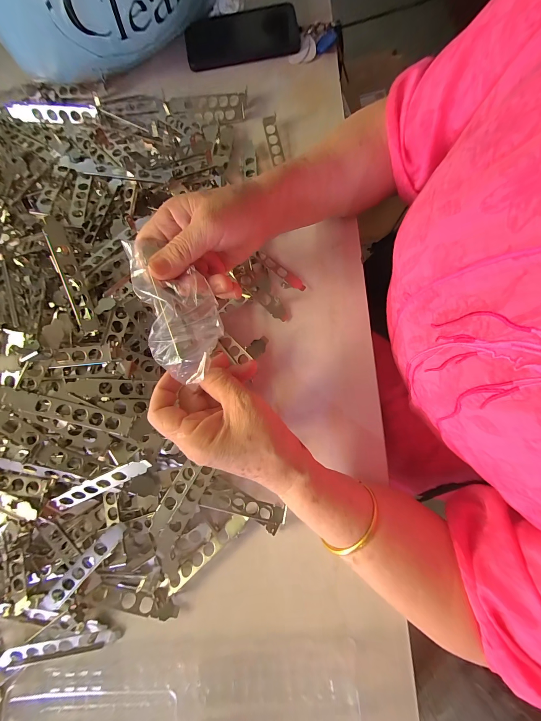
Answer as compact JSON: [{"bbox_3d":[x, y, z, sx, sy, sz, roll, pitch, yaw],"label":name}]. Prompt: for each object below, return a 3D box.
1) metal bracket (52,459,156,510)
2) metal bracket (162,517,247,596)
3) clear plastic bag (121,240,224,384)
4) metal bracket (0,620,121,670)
[{"bbox_3d":[-0.165,0.121,0.263,0.113,0.007,0.018,-26,116,9],"label":"metal bracket"},{"bbox_3d":[-0.071,0.208,0.291,0.112,0.009,0.019,-39,81,-5],"label":"metal bracket"},{"bbox_3d":[-0.079,-0.044,0.225,0.063,0.017,0.123,-17,80,-2],"label":"clear plastic bag"},{"bbox_3d":[-0.215,0.293,0.273,0.108,0.012,0.025,-12,80,-1],"label":"metal bracket"}]

